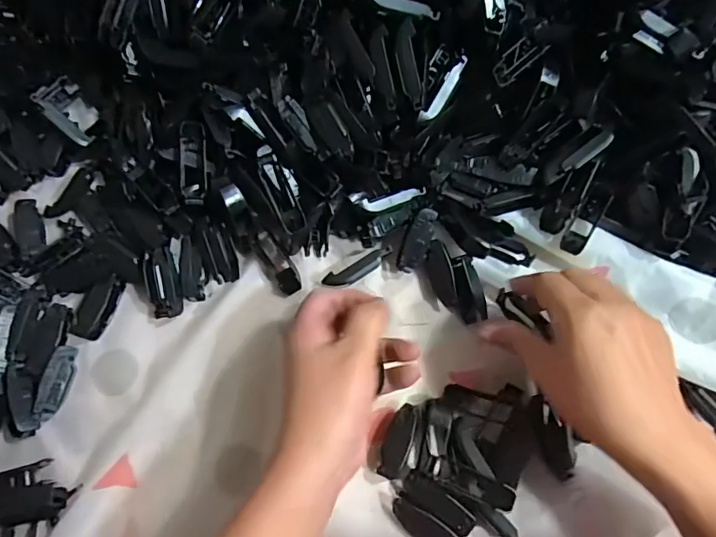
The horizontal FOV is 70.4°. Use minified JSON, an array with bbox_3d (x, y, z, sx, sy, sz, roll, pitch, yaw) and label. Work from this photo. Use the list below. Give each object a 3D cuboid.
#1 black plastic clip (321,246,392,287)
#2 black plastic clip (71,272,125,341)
[{"bbox_3d":[0.001,0.001,0.372,0.054,0.009,0.012,-23,76,-8],"label":"black plastic clip"},{"bbox_3d":[-0.186,0.027,0.363,0.019,0.014,0.047,20,74,4],"label":"black plastic clip"}]

